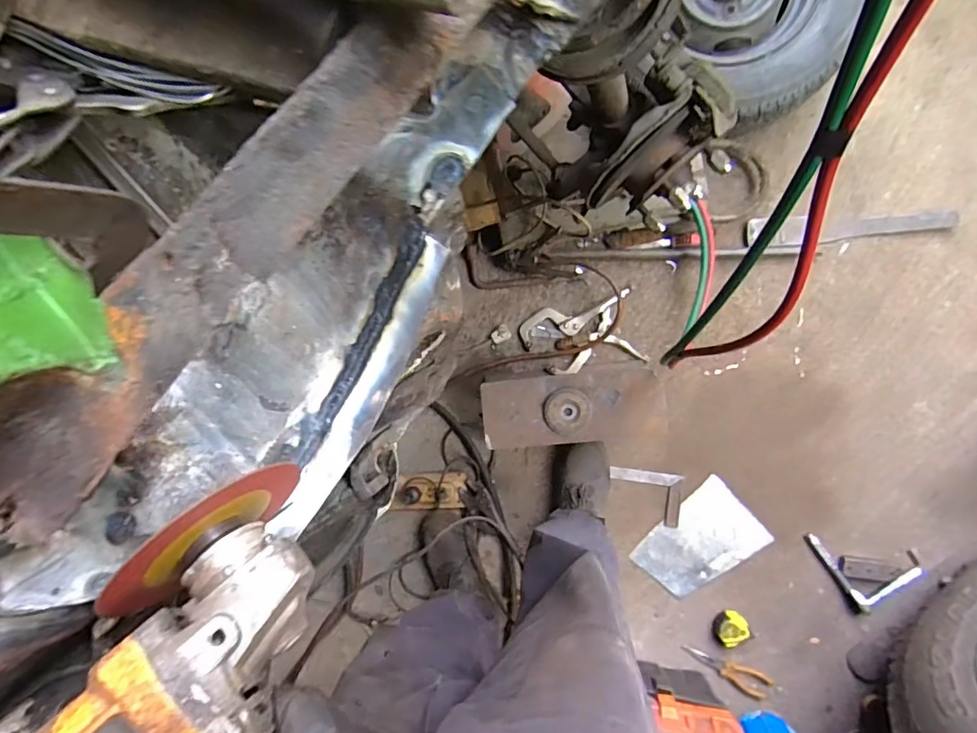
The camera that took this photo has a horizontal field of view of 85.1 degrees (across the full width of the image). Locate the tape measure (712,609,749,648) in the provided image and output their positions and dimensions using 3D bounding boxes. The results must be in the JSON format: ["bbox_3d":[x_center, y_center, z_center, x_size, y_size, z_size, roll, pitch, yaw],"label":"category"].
[{"bbox_3d":[0.534,0.578,1.175,0.076,0.043,0.068,-29,89,7],"label":"tape measure"}]

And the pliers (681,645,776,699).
[{"bbox_3d":[0.538,0.676,1.195,0.199,0.013,0.059,28,96,6],"label":"pliers"}]

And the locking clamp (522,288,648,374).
[{"bbox_3d":[0.203,-0.066,1.176,0.251,0.023,0.153,-12,91,7],"label":"locking clamp"}]

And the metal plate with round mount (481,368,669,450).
[{"bbox_3d":[0.151,0.077,0.952,0.318,0.031,0.124,-5,92,7],"label":"metal plate with round mount"}]

